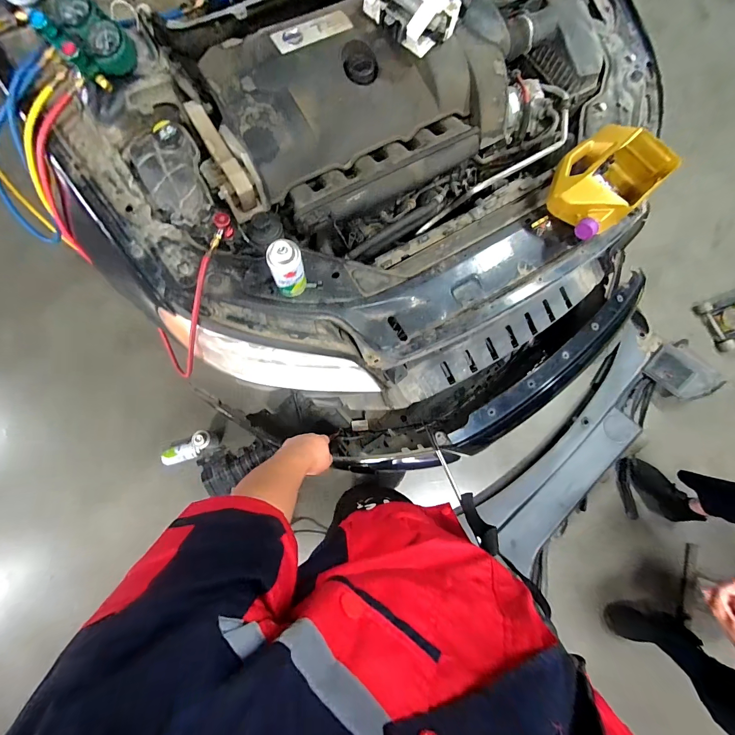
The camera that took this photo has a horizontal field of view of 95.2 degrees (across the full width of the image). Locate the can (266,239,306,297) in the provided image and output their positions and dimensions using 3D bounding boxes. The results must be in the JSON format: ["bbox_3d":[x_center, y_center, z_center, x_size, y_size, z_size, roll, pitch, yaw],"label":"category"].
[{"bbox_3d":[-0.162,-0.202,0.691,0.063,0.133,0.062,1,76,-5],"label":"can"}]

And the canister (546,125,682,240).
[{"bbox_3d":[0.584,-0.460,0.850,0.206,0.123,0.304,44,76,6],"label":"canister"}]

